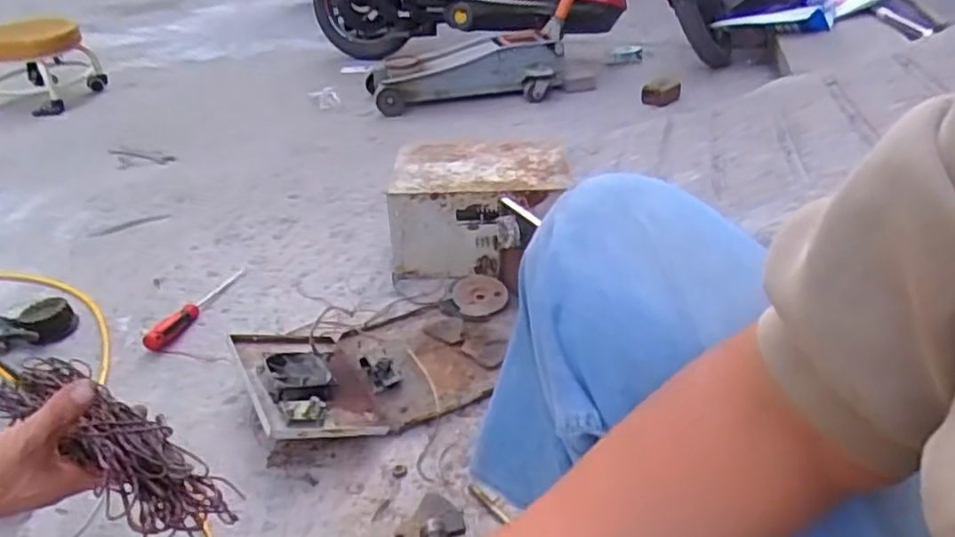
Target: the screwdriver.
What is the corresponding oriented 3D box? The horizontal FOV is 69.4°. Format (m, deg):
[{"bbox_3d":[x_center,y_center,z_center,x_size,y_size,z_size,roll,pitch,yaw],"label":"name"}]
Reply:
[{"bbox_3d":[-0.449,0.057,1.107,0.031,0.025,0.232,10,32,14],"label":"screwdriver"}]

